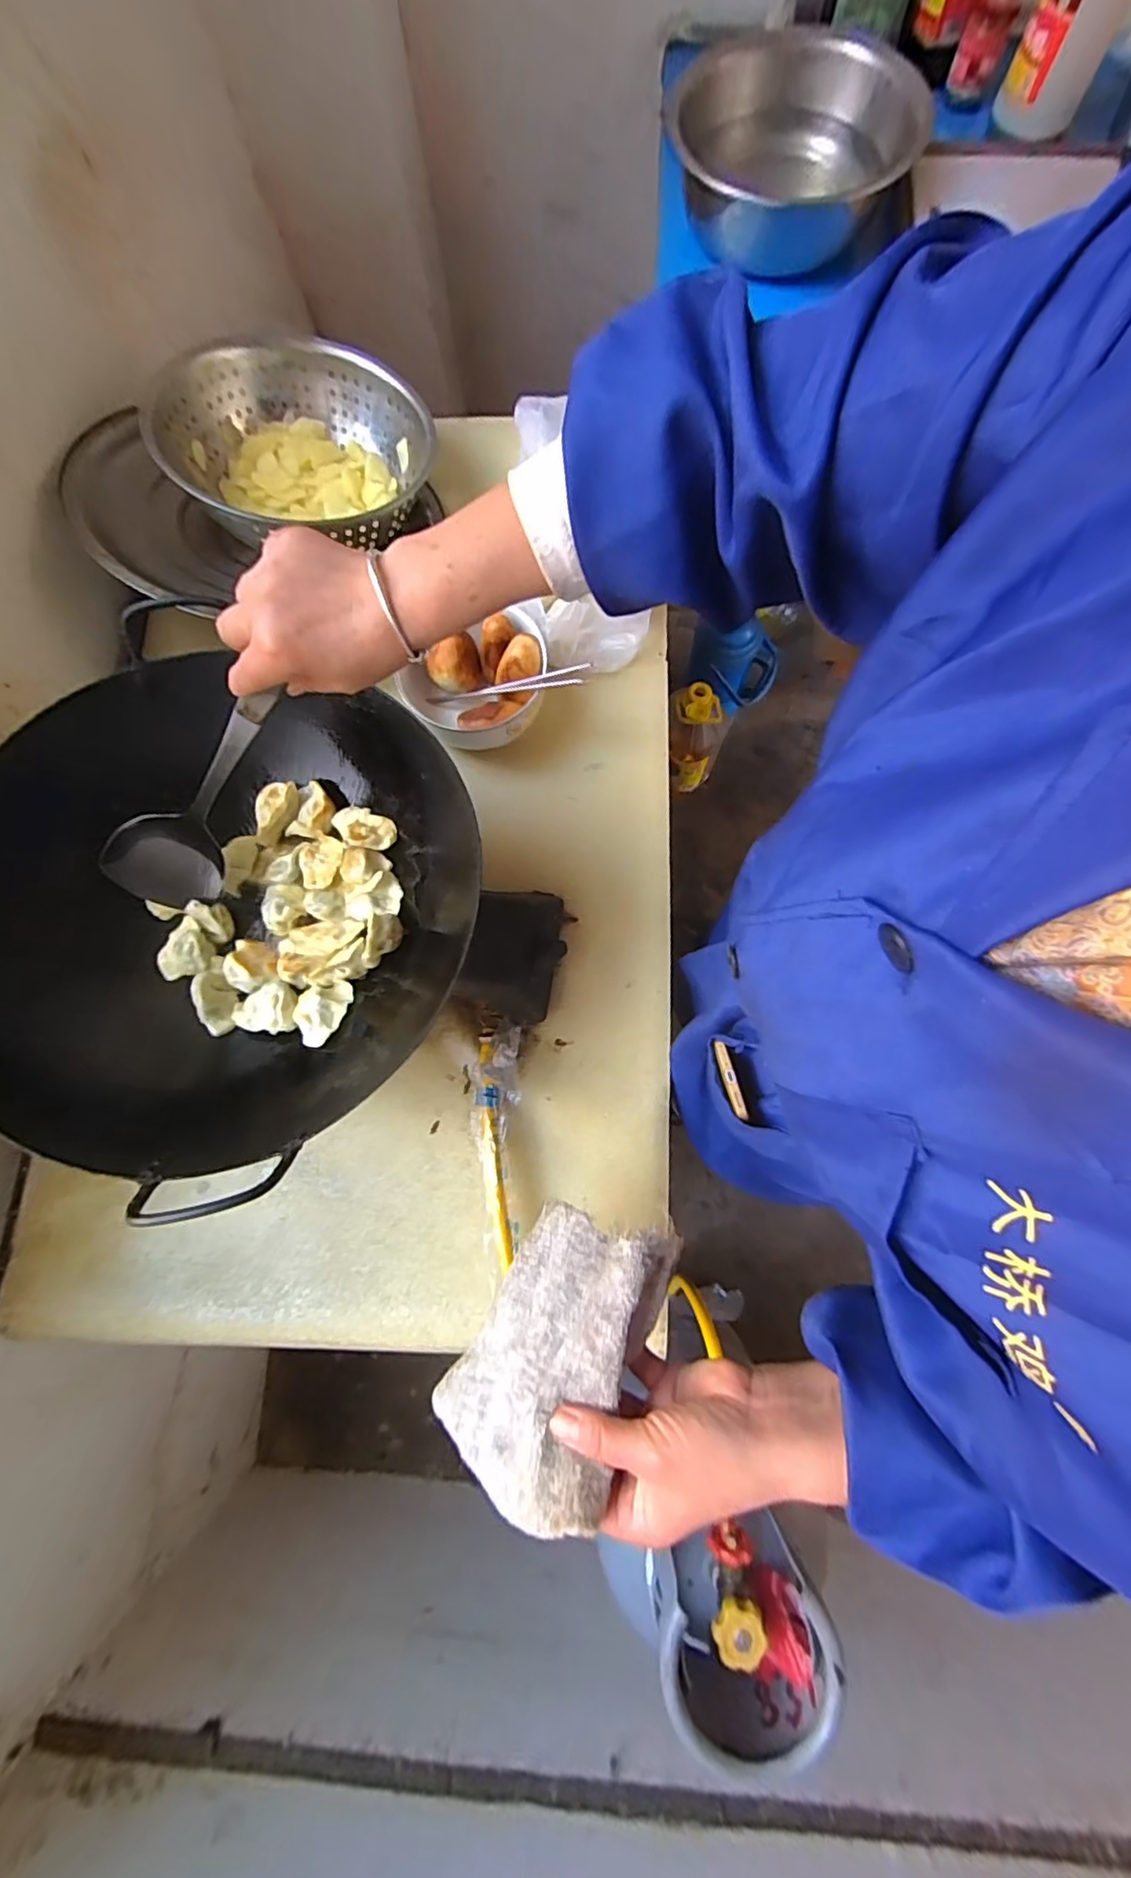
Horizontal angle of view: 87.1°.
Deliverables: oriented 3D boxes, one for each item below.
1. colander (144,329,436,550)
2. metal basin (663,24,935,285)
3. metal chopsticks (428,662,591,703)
[{"bbox_3d":[-0.316,-0.598,0.742,0.299,0.121,0.291,0,78,1],"label":"colander"},{"bbox_3d":[0.330,-1.108,0.849,0.345,0.107,0.345,0,78,1],"label":"metal basin"},{"bbox_3d":[-0.071,-0.297,0.708,0.223,0.015,0.020,3,77,28],"label":"metal chopsticks"}]

